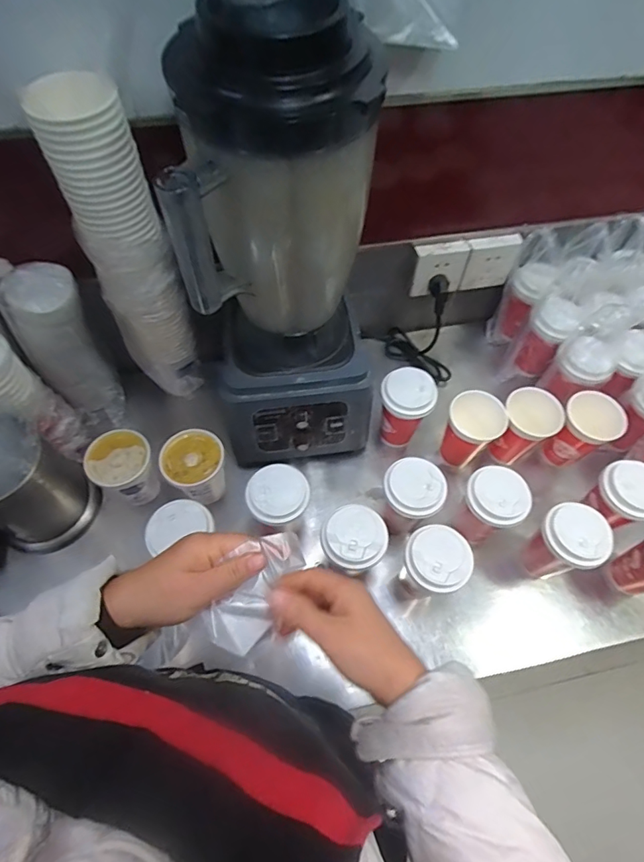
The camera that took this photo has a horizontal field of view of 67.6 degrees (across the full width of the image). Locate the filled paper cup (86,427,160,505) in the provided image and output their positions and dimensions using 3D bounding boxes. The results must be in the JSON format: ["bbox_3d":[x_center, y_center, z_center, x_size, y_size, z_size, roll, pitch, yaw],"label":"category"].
[{"bbox_3d":[-0.285,0.057,0.703,0.085,0.102,0.079,0,61,-1],"label":"filled paper cup"}]

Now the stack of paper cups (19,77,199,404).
[{"bbox_3d":[-0.245,-0.214,0.633,0.096,0.433,0.118,-20,63,-12],"label":"stack of paper cups"}]

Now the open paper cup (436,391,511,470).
[{"bbox_3d":[0.223,0.002,0.732,0.084,0.113,0.076,30,65,15],"label":"open paper cup"}]

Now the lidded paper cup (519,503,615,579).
[{"bbox_3d":[0.317,0.157,0.649,0.070,0.141,0.083,-34,67,-18],"label":"lidded paper cup"}]

